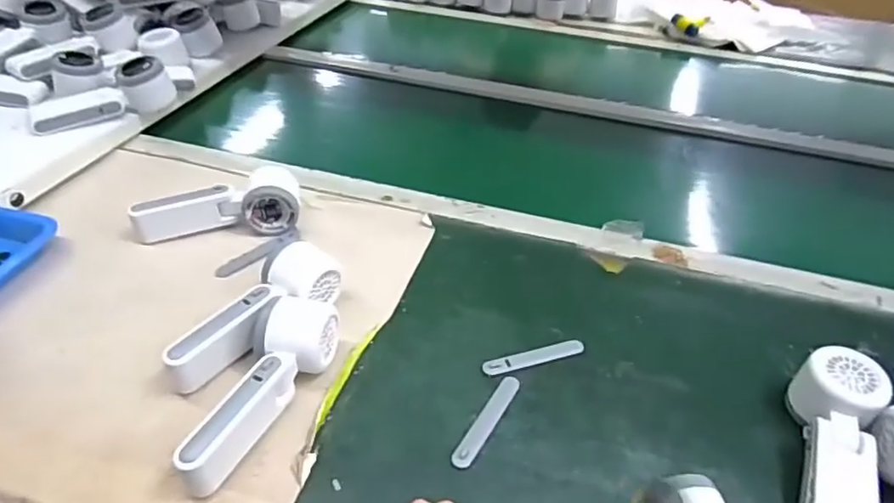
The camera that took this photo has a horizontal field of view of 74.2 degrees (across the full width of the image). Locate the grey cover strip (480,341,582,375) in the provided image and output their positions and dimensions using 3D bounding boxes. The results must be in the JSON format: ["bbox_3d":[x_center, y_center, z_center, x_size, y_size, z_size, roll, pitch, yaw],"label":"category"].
[{"bbox_3d":[0.076,0.093,0.522,0.094,0.004,0.017,-11,42,-15],"label":"grey cover strip"}]

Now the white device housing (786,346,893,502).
[{"bbox_3d":[0.286,0.150,0.433,0.051,0.044,0.161,17,54,14],"label":"white device housing"}]

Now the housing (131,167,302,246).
[{"bbox_3d":[-0.240,-0.047,0.626,0.163,0.051,0.059,-6,41,-12],"label":"housing"}]

